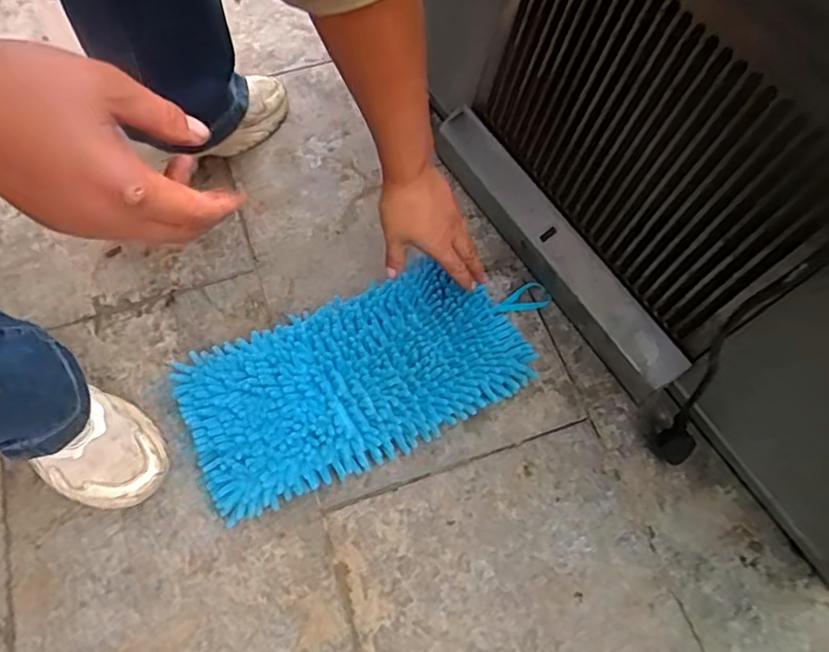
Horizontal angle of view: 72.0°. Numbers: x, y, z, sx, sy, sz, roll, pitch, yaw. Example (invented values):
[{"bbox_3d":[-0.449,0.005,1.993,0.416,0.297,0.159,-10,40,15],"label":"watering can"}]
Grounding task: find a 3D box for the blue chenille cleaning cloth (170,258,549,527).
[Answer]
[{"bbox_3d":[-0.038,0.047,0.618,0.395,0.046,0.173,-21,68,-13],"label":"blue chenille cleaning cloth"}]

